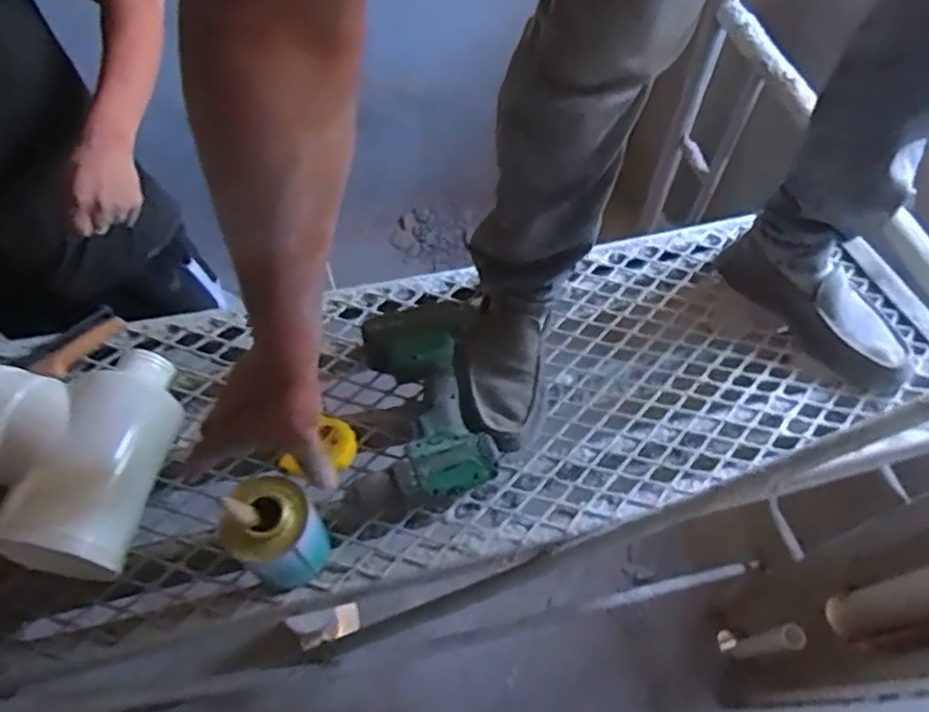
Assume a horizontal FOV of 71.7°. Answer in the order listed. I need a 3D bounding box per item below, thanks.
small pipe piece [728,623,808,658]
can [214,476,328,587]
[{"bbox_3d":[0.723,0.696,1.557,0.058,0.325,0.049,-9,61,-7],"label":"small pipe piece"},{"bbox_3d":[-0.179,0.168,0.616,0.075,0.124,0.075,1,61,-1],"label":"can"}]

